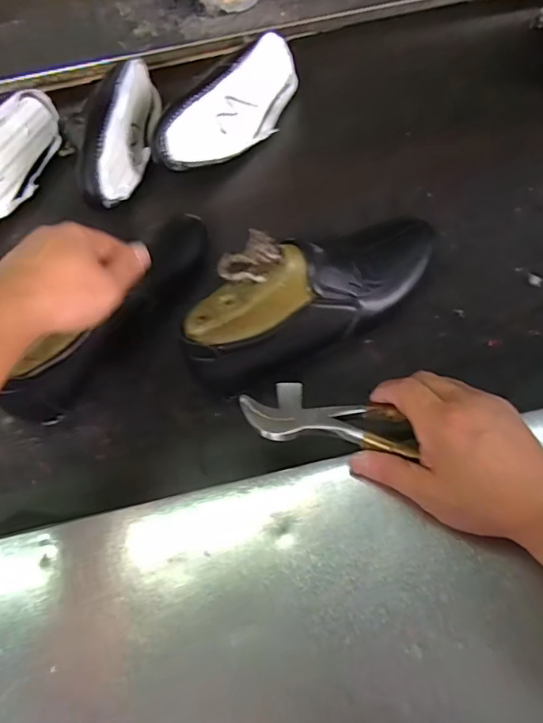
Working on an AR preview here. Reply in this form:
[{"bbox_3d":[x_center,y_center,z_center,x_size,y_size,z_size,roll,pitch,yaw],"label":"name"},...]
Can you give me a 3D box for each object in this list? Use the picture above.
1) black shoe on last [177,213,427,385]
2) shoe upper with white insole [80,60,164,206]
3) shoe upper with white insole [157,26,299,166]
[{"bbox_3d":[0.042,-0.065,0.441,0.260,0.108,0.080,-24,59,-9],"label":"black shoe on last"},{"bbox_3d":[-0.194,-0.281,0.609,0.065,0.095,0.244,1,59,6],"label":"shoe upper with white insole"},{"bbox_3d":[-0.052,-0.332,0.632,0.084,0.071,0.263,27,65,20],"label":"shoe upper with white insole"}]

